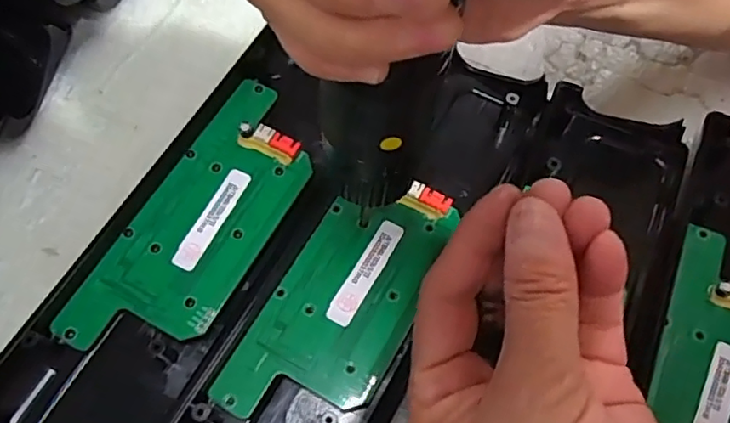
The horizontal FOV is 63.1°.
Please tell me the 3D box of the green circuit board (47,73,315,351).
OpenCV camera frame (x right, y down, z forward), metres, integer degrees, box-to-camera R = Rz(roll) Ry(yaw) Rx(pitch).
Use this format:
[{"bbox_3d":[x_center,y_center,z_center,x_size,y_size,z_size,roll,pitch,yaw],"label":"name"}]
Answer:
[{"bbox_3d":[-0.068,0.005,0.257,0.054,0.010,0.132,28,68,11],"label":"green circuit board"}]

